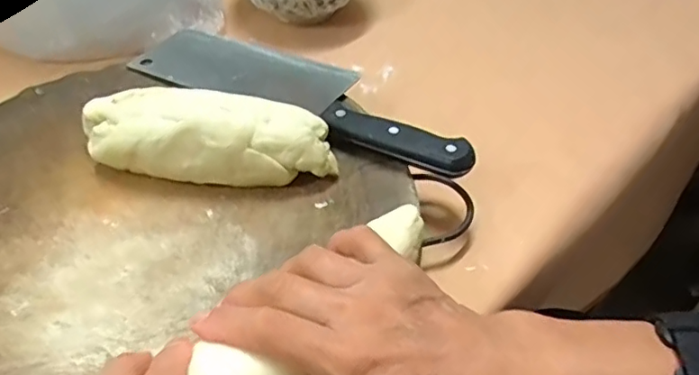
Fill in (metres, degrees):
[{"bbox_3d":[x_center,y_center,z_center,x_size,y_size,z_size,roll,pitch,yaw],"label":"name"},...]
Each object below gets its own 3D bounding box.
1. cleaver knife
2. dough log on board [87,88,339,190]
[{"bbox_3d":[-0.038,-0.076,0.436,0.287,0.020,0.082,24,50,23],"label":"cleaver knife"},{"bbox_3d":[-0.096,-0.031,0.376,0.172,0.050,0.058,9,46,9],"label":"dough log on board"}]

